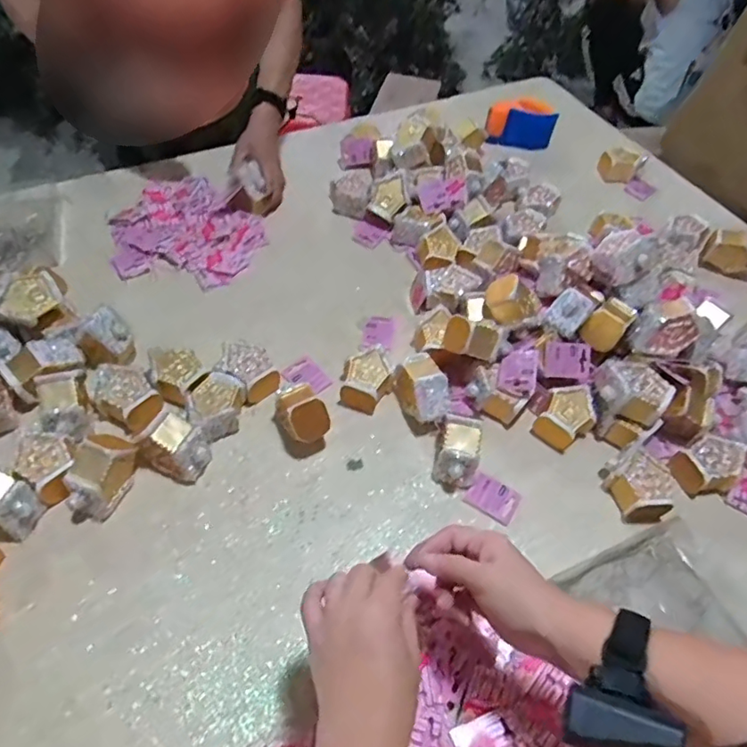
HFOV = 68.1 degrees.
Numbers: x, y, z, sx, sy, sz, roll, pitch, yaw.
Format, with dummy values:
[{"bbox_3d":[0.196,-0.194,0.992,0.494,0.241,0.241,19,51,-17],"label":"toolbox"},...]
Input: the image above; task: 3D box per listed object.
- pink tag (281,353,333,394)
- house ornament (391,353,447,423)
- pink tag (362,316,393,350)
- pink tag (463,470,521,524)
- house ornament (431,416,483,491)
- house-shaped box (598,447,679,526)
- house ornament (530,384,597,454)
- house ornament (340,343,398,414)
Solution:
[{"bbox_3d":[-0.092,0.004,0.756,0.051,0.009,0.059,-35,64,-26],"label":"pink tag"},{"bbox_3d":[0.066,0.021,0.711,0.050,0.065,0.082,-21,59,-19],"label":"house ornament"},{"bbox_3d":[0.008,-0.061,0.812,0.044,0.010,0.058,10,54,2],"label":"pink tag"},{"bbox_3d":[0.144,0.150,0.670,0.060,0.011,0.045,27,56,14],"label":"pink tag"},{"bbox_3d":[0.102,0.093,0.666,0.053,0.065,0.073,11,54,2],"label":"house ornament"},{"bbox_3d":[0.323,0.138,0.677,0.066,0.060,0.087,-8,55,-11],"label":"house-shaped box"},{"bbox_3d":[0.253,0.057,0.725,0.081,0.051,0.066,-37,65,-27],"label":"house ornament"},{"bbox_3d":[-0.010,0.006,0.740,0.068,0.053,0.073,3,54,-4],"label":"house ornament"}]

